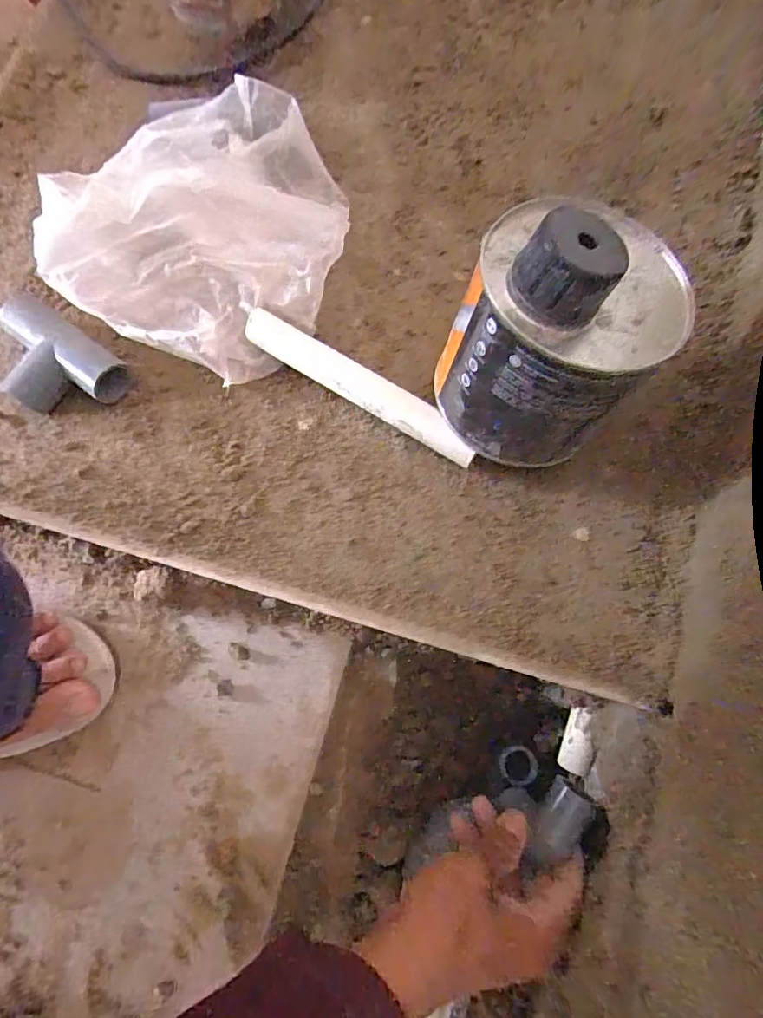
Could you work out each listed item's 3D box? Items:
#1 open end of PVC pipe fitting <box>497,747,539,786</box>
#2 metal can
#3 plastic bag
[{"bbox_3d":[0.111,0.208,0.414,0.029,0.015,0.028,0,78,2],"label":"open end of PVC pipe fitting"},{"bbox_3d":[0.082,-0.082,0.259,0.091,0.131,0.096,0,78,2],"label":"metal can"},{"bbox_3d":[-0.105,-0.184,0.317,0.165,0.072,0.177,23,79,6],"label":"plastic bag"}]

